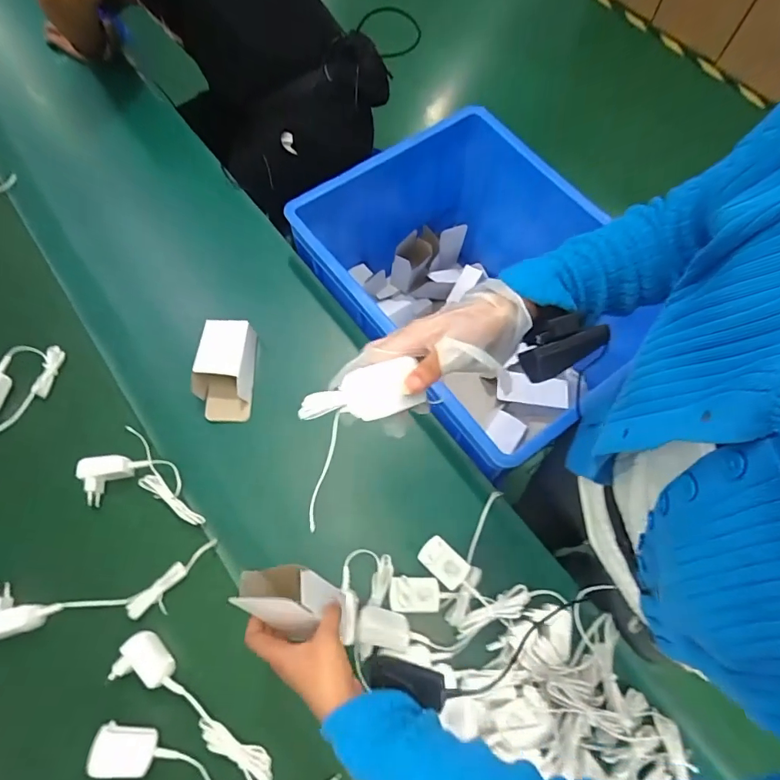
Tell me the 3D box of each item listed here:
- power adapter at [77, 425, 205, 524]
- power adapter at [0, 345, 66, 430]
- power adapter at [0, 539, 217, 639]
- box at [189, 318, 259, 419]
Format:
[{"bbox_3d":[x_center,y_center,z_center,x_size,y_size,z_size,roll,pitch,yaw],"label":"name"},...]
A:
[{"bbox_3d":[-0.334,0.135,0.625,0.182,0.046,0.099,35,71,14],"label":"power adapter"},{"bbox_3d":[-0.556,-0.006,0.669,0.085,0.059,0.166,38,72,15],"label":"power adapter"},{"bbox_3d":[-0.354,0.249,0.574,0.265,0.042,0.070,-9,67,-4],"label":"power adapter"},{"bbox_3d":[-0.239,-0.030,0.682,0.082,0.061,0.139,5,67,2],"label":"box"}]

